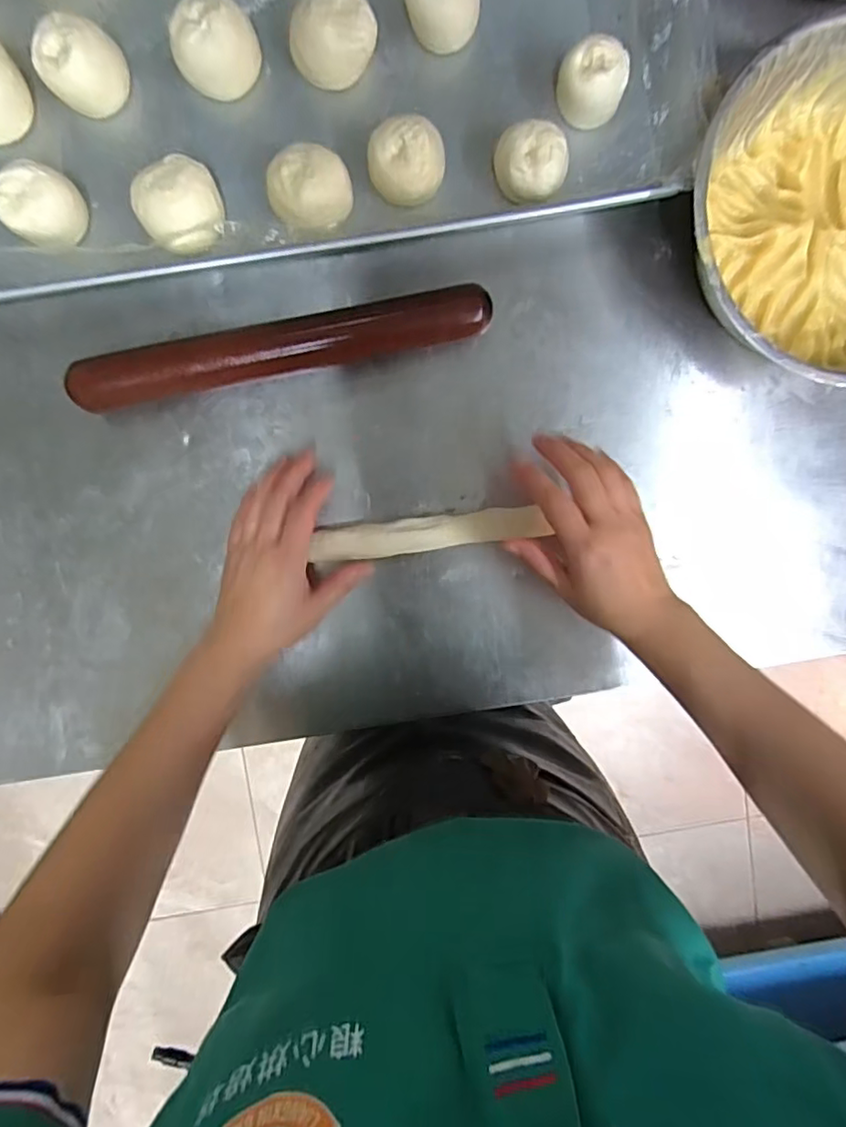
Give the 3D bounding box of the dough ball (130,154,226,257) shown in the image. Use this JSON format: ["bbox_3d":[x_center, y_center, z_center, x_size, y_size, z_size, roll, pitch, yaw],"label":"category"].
[{"bbox_3d":[-0.183,-0.268,0.433,0.060,0.041,0.056,0,96,-5],"label":"dough ball"}]

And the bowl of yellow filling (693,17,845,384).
[{"bbox_3d":[0.319,-0.264,0.449,0.252,0.079,0.241,0,96,-5],"label":"bowl of yellow filling"}]

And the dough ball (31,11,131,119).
[{"bbox_3d":[-0.249,-0.366,0.420,0.056,0.038,0.053,0,96,-5],"label":"dough ball"}]

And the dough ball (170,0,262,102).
[{"bbox_3d":[-0.154,-0.382,0.423,0.064,0.040,0.054,-17,97,-3],"label":"dough ball"}]

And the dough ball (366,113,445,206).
[{"bbox_3d":[-0.013,-0.306,0.441,0.057,0.044,0.052,0,96,-5],"label":"dough ball"}]

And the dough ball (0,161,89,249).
[{"bbox_3d":[-0.282,-0.261,0.424,0.045,0.039,0.049,0,96,-5],"label":"dough ball"}]

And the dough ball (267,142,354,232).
[{"bbox_3d":[-0.086,-0.285,0.438,0.065,0.043,0.059,-17,97,-3],"label":"dough ball"}]

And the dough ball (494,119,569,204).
[{"bbox_3d":[0.082,-0.307,0.445,0.053,0.038,0.048,33,93,-7],"label":"dough ball"}]

